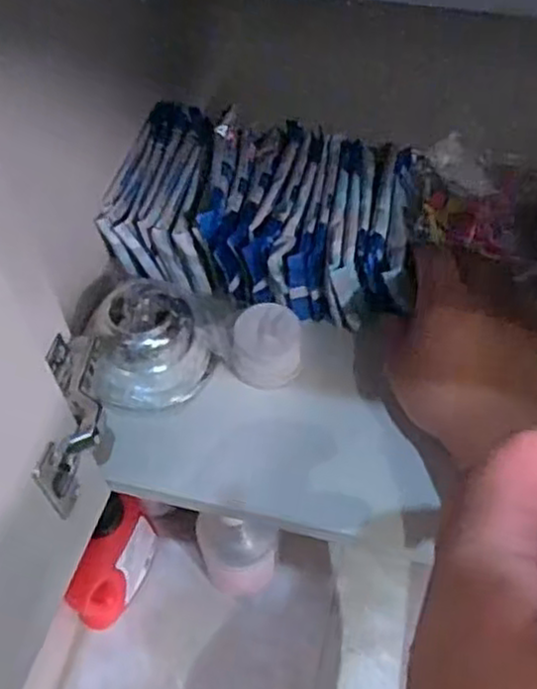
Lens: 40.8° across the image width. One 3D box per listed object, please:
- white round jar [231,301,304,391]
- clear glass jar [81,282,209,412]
[{"bbox_3d":[-0.001,0.003,0.500,0.046,0.048,0.043,-1,54,1],"label":"white round jar"},{"bbox_3d":[-0.087,-0.005,0.500,0.079,0.065,0.083,-1,54,1],"label":"clear glass jar"}]

